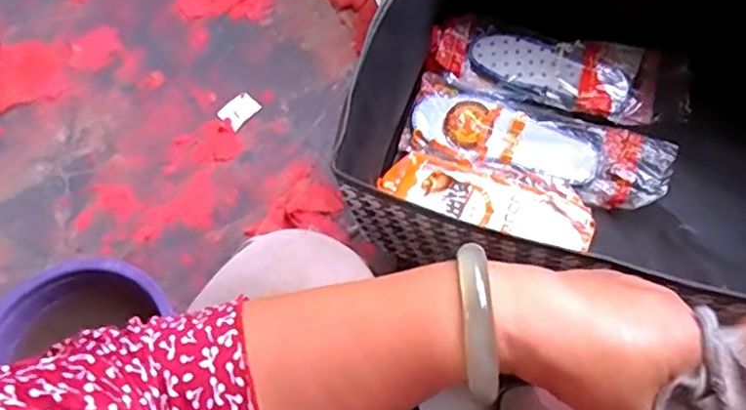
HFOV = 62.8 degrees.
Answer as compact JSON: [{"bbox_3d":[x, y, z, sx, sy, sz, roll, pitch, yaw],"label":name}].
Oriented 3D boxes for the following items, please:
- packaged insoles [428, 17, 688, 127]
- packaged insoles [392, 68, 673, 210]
[{"bbox_3d":[0.188,-0.138,0.634,0.257,0.026,0.084,17,67,10],"label":"packaged insoles"},{"bbox_3d":[0.158,-0.061,0.606,0.250,0.024,0.083,20,67,12],"label":"packaged insoles"}]

